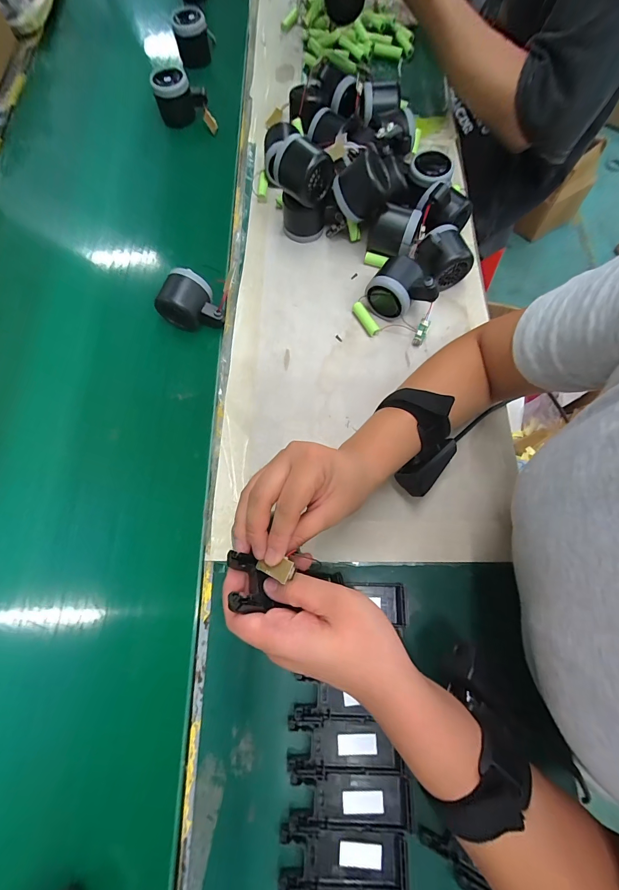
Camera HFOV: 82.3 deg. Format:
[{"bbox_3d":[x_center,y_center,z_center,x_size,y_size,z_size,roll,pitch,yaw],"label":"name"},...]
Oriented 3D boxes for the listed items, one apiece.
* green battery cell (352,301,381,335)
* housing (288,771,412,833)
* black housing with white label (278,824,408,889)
[{"bbox_3d":[0.073,-0.163,0.455,0.013,0.013,0.050,-29,74,-7],"label":"green battery cell"},{"bbox_3d":[0.036,0.306,0.304,0.101,0.012,0.038,3,73,3],"label":"housing"},{"bbox_3d":[0.028,0.344,0.293,0.103,0.009,0.040,3,73,3],"label":"black housing with white label"}]

